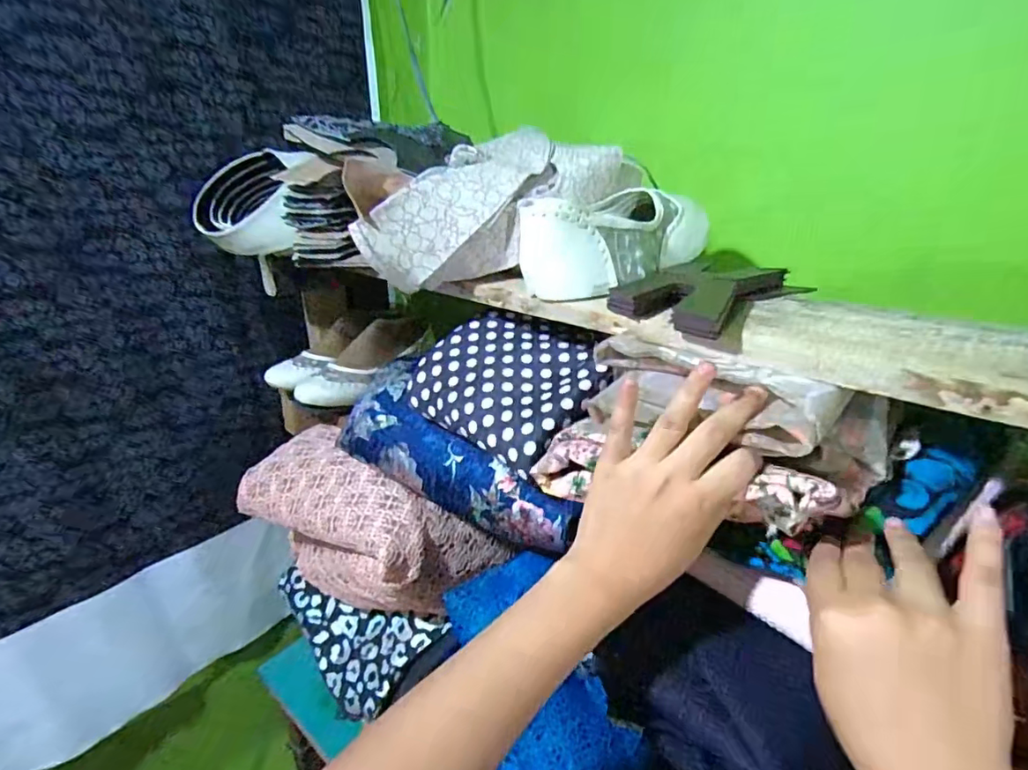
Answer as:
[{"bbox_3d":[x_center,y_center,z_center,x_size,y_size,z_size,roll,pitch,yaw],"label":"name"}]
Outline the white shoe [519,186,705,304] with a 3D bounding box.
[{"bbox_3d":[0.102,-0.136,0.519,0.081,0.073,0.219,16,28,35],"label":"white shoe"}]

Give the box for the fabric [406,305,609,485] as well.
[{"bbox_3d":[0.003,-0.007,0.511,0.139,0.077,0.163,-20,29,-39],"label":"fabric"}]

